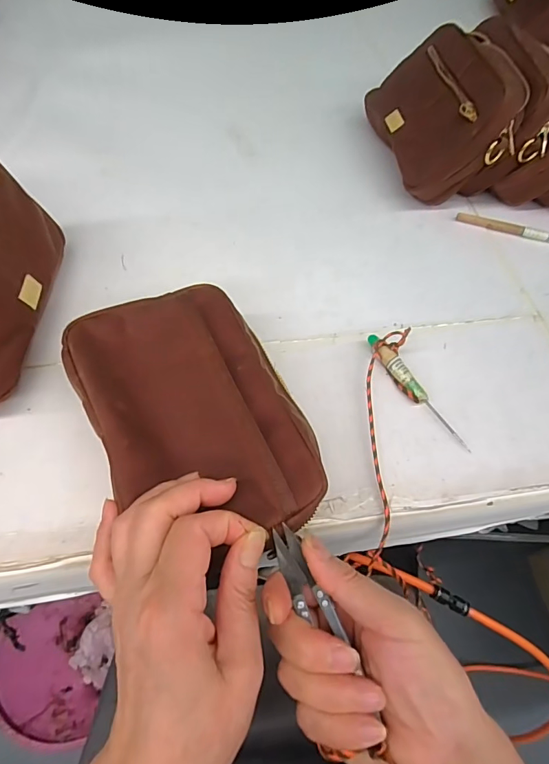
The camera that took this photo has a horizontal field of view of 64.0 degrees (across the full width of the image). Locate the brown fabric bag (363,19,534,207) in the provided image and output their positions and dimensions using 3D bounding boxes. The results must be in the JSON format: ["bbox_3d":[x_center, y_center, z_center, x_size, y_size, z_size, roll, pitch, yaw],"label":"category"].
[{"bbox_3d":[0.179,-0.291,0.468,0.134,0.057,0.204,-35,49,29],"label":"brown fabric bag"}]

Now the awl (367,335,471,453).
[{"bbox_3d":[0.109,0.006,0.345,0.015,0.015,0.114,-25,61,-17],"label":"awl"}]

